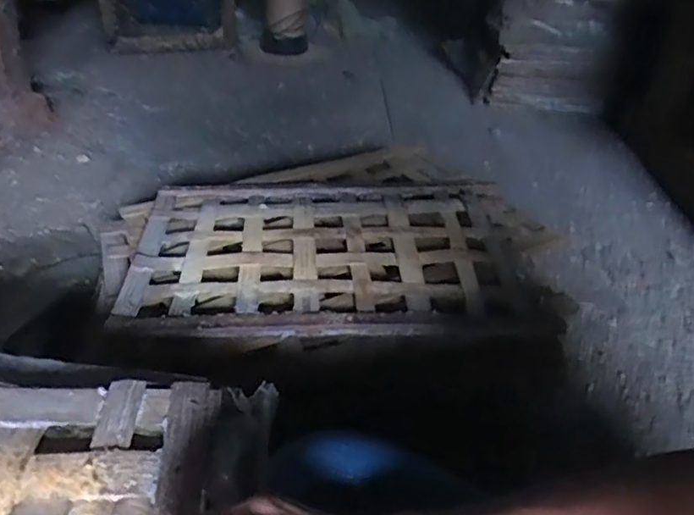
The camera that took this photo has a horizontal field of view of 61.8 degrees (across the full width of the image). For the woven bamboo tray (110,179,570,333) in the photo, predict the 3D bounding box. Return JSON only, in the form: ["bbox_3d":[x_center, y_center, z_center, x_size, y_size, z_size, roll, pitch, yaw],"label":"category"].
[{"bbox_3d":[0.000,-0.017,0.775,0.564,0.046,0.339,1,36,-5],"label":"woven bamboo tray"}]

